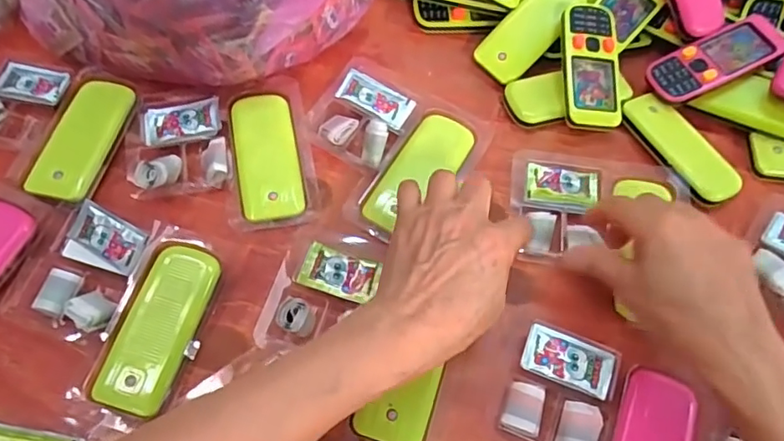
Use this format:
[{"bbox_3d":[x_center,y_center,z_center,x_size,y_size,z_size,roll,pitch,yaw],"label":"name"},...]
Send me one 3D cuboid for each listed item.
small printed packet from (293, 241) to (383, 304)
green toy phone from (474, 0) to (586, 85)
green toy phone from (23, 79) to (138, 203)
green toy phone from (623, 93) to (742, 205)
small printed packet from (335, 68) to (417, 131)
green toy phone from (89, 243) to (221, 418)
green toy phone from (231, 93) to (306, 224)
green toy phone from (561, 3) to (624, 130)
[{"bbox_3d":[-0.035,0.035,0.362,0.051,0.006,0.029,18,79,10],"label":"small printed packet"},{"bbox_3d":[0.117,-0.164,0.460,0.043,0.009,0.107,40,84,13],"label":"green toy phone"},{"bbox_3d":[-0.225,-0.060,0.395,0.043,0.011,0.100,13,67,3],"label":"green toy phone"},{"bbox_3d":[0.224,-0.058,0.423,0.039,0.011,0.103,-28,71,-13],"label":"green toy phone"},{"bbox_3d":[-0.012,-0.097,0.424,0.057,0.007,0.033,24,68,8],"label":"small printed packet"},{"bbox_3d":[-0.148,0.069,0.350,0.047,0.021,0.104,16,67,4],"label":"green toy phone"},{"bbox_3d":[-0.093,-0.049,0.405,0.043,0.011,0.101,-10,68,-7],"label":"green toy phone"},{"bbox_3d":[0.161,-0.124,0.437,0.051,0.015,0.102,0,83,-3],"label":"green toy phone"}]

